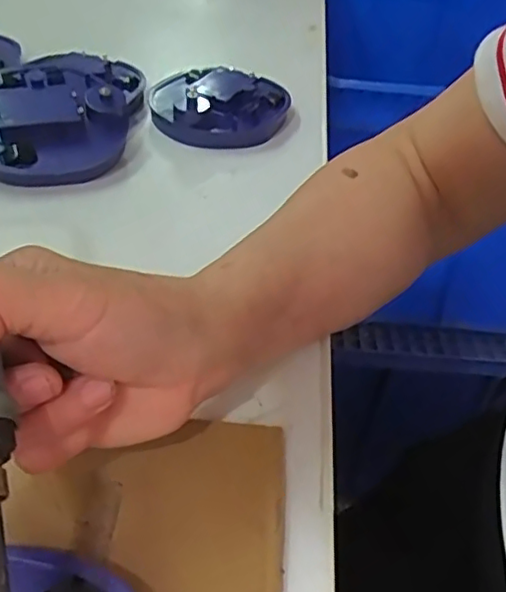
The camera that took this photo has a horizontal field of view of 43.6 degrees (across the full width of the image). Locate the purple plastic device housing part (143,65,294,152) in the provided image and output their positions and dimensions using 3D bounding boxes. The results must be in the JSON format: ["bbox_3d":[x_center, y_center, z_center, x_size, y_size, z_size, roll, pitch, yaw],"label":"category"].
[{"bbox_3d":[-0.027,-0.152,0.502,0.109,0.033,0.108,3,42,-3],"label":"purple plastic device housing part"}]

